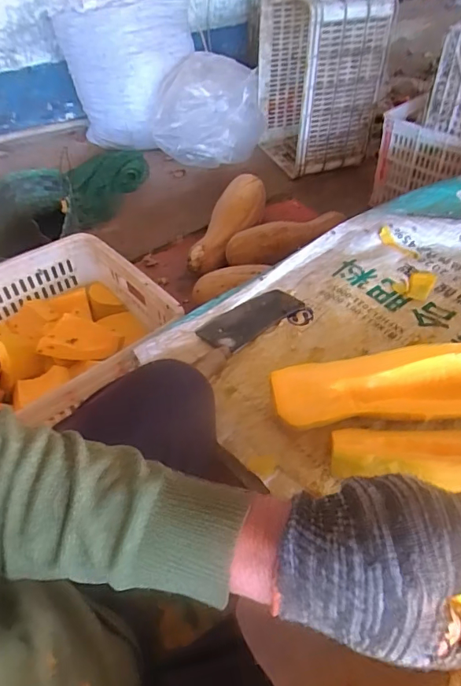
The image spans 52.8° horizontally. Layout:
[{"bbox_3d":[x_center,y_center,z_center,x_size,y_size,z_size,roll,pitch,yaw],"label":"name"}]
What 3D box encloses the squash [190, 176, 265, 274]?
[{"bbox_3d":[0.000,-0.337,1.327,0.110,0.123,0.392,15,48,17],"label":"squash"}]

